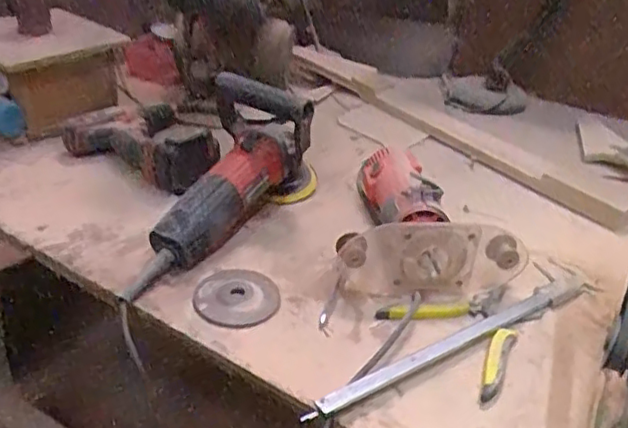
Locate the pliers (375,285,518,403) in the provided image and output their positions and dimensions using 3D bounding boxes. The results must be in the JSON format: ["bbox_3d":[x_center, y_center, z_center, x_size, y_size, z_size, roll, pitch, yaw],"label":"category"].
[{"bbox_3d":[0.155,0.125,0.617,0.145,0.015,0.133,-7,35,-17],"label":"pliers"}]

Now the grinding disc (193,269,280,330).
[{"bbox_3d":[-0.079,0.085,0.655,0.082,0.013,0.079,3,33,-2],"label":"grinding disc"}]

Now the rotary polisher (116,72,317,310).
[{"bbox_3d":[-0.087,-0.042,0.721,0.116,0.157,0.310,15,35,15],"label":"rotary polisher"}]

